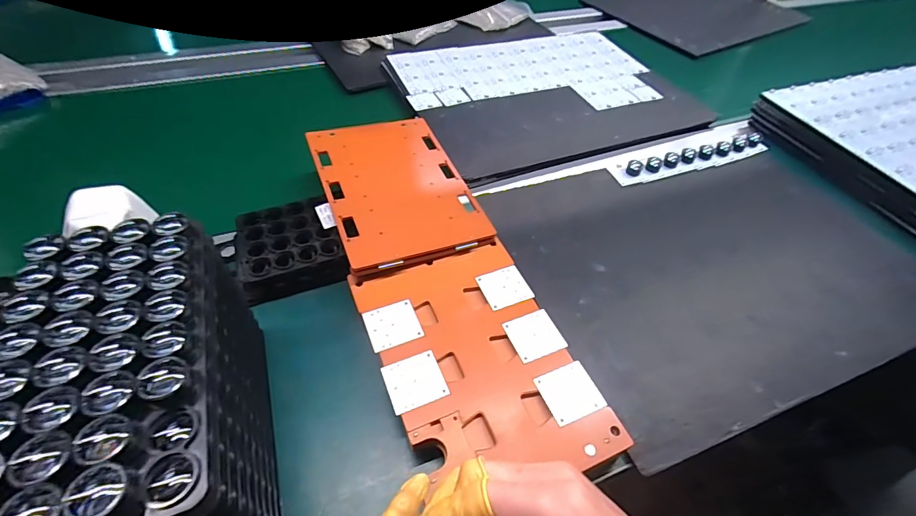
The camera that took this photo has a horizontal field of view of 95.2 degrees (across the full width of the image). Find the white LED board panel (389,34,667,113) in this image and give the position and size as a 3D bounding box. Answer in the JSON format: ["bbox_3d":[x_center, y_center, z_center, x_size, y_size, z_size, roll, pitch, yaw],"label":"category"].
[{"bbox_3d":[0.129,-0.335,0.768,0.463,0.013,0.246,-12,53,-13],"label":"white LED board panel"}]

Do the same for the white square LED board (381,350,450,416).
[{"bbox_3d":[-0.037,0.105,0.358,0.047,0.004,0.044,-18,55,-17],"label":"white square LED board"}]

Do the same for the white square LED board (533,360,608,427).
[{"bbox_3d":[0.096,0.115,0.359,0.047,0.004,0.044,-17,55,-17],"label":"white square LED board"}]

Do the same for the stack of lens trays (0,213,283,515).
[{"bbox_3d":[-0.195,0.101,0.285,0.096,0.173,0.191,-16,54,-16],"label":"stack of lens trays"}]

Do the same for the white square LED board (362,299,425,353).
[{"bbox_3d":[-0.061,0.062,0.395,0.048,0.004,0.045,-17,55,-17],"label":"white square LED board"}]

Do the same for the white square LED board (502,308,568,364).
[{"bbox_3d":[0.072,0.073,0.396,0.046,0.005,0.045,-15,54,-16],"label":"white square LED board"}]

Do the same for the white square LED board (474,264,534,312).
[{"bbox_3d":[0.048,0.029,0.430,0.047,0.004,0.042,-16,54,-16],"label":"white square LED board"}]

